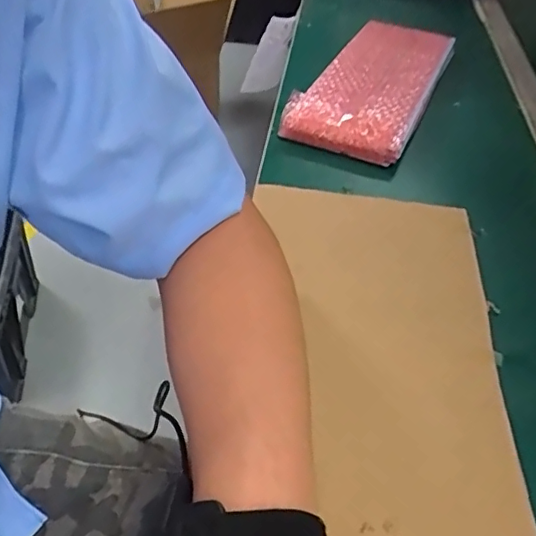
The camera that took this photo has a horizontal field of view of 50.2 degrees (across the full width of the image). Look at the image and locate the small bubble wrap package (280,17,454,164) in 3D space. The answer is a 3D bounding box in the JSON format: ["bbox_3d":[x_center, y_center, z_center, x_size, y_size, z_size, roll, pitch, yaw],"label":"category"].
[{"bbox_3d":[0.137,-0.229,0.700,0.132,0.035,0.327,20,45,16],"label":"small bubble wrap package"}]

